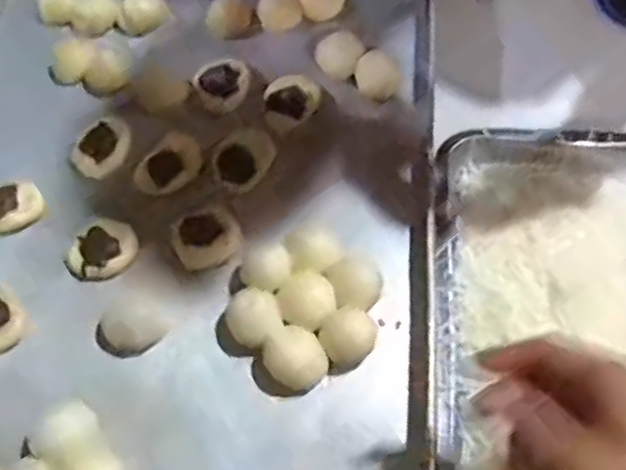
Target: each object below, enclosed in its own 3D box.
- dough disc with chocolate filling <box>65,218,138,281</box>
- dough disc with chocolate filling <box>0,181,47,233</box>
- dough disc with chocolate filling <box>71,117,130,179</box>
[{"bbox_3d":[-0.175,0.010,0.520,0.057,0.018,0.056,0,65,0],"label":"dough disc with chocolate filling"},{"bbox_3d":[-0.264,-0.025,0.542,0.055,0.018,0.042,-1,65,0],"label":"dough disc with chocolate filling"},{"bbox_3d":[-0.188,-0.078,0.564,0.054,0.011,0.048,-41,71,-17],"label":"dough disc with chocolate filling"}]

